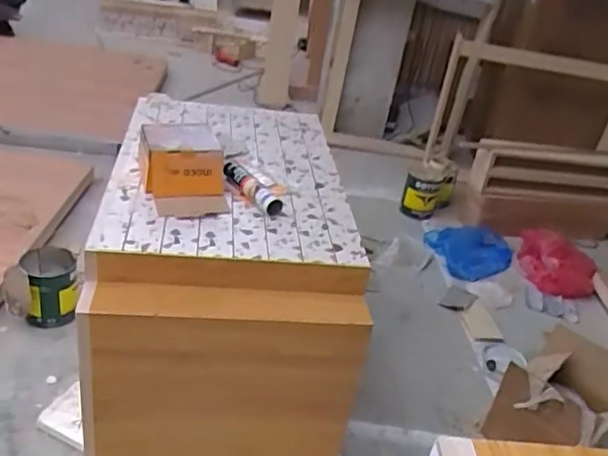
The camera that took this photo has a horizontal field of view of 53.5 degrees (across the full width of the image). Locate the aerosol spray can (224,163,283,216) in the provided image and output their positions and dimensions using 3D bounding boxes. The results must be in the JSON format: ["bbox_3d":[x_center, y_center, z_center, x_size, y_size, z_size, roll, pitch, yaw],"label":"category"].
[{"bbox_3d":[-0.132,-0.097,1.496,0.057,0.046,0.218,-19,41,-38],"label":"aerosol spray can"}]

